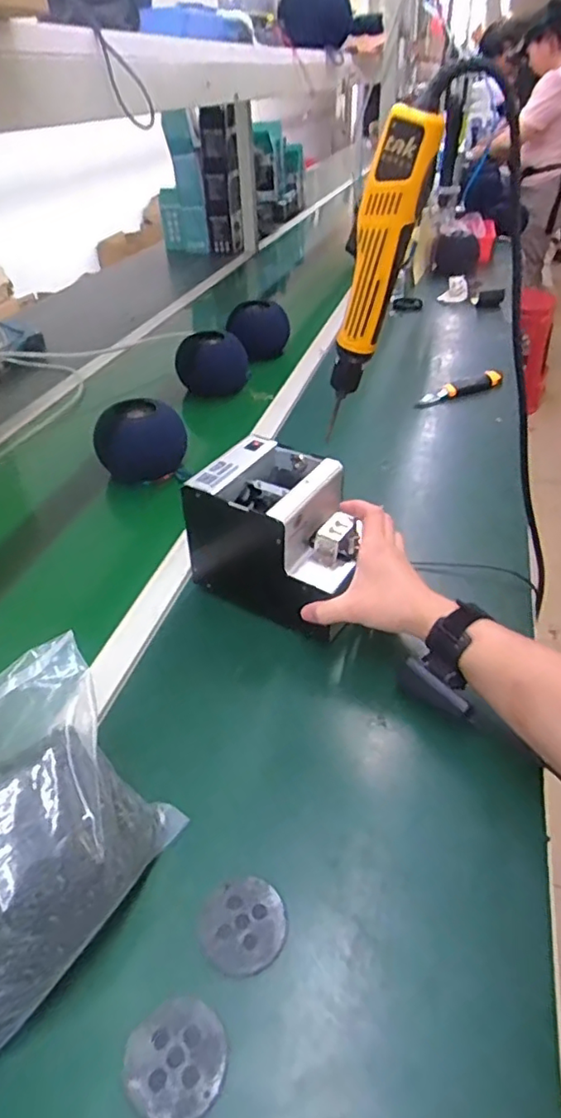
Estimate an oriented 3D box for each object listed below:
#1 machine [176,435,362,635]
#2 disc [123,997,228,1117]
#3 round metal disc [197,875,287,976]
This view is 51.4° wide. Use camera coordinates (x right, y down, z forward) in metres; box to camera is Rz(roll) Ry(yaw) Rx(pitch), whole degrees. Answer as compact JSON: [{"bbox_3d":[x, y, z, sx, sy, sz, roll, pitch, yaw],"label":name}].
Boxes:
[{"bbox_3d":[0.006,-0.028,0.634,0.174,0.136,0.132,18,44,22],"label":"machine"},{"bbox_3d":[-0.064,0.308,0.360,0.060,0.004,0.059,-1,40,1],"label":"disc"},{"bbox_3d":[-0.027,0.262,0.421,0.059,0.006,0.063,-1,40,1],"label":"round metal disc"}]

